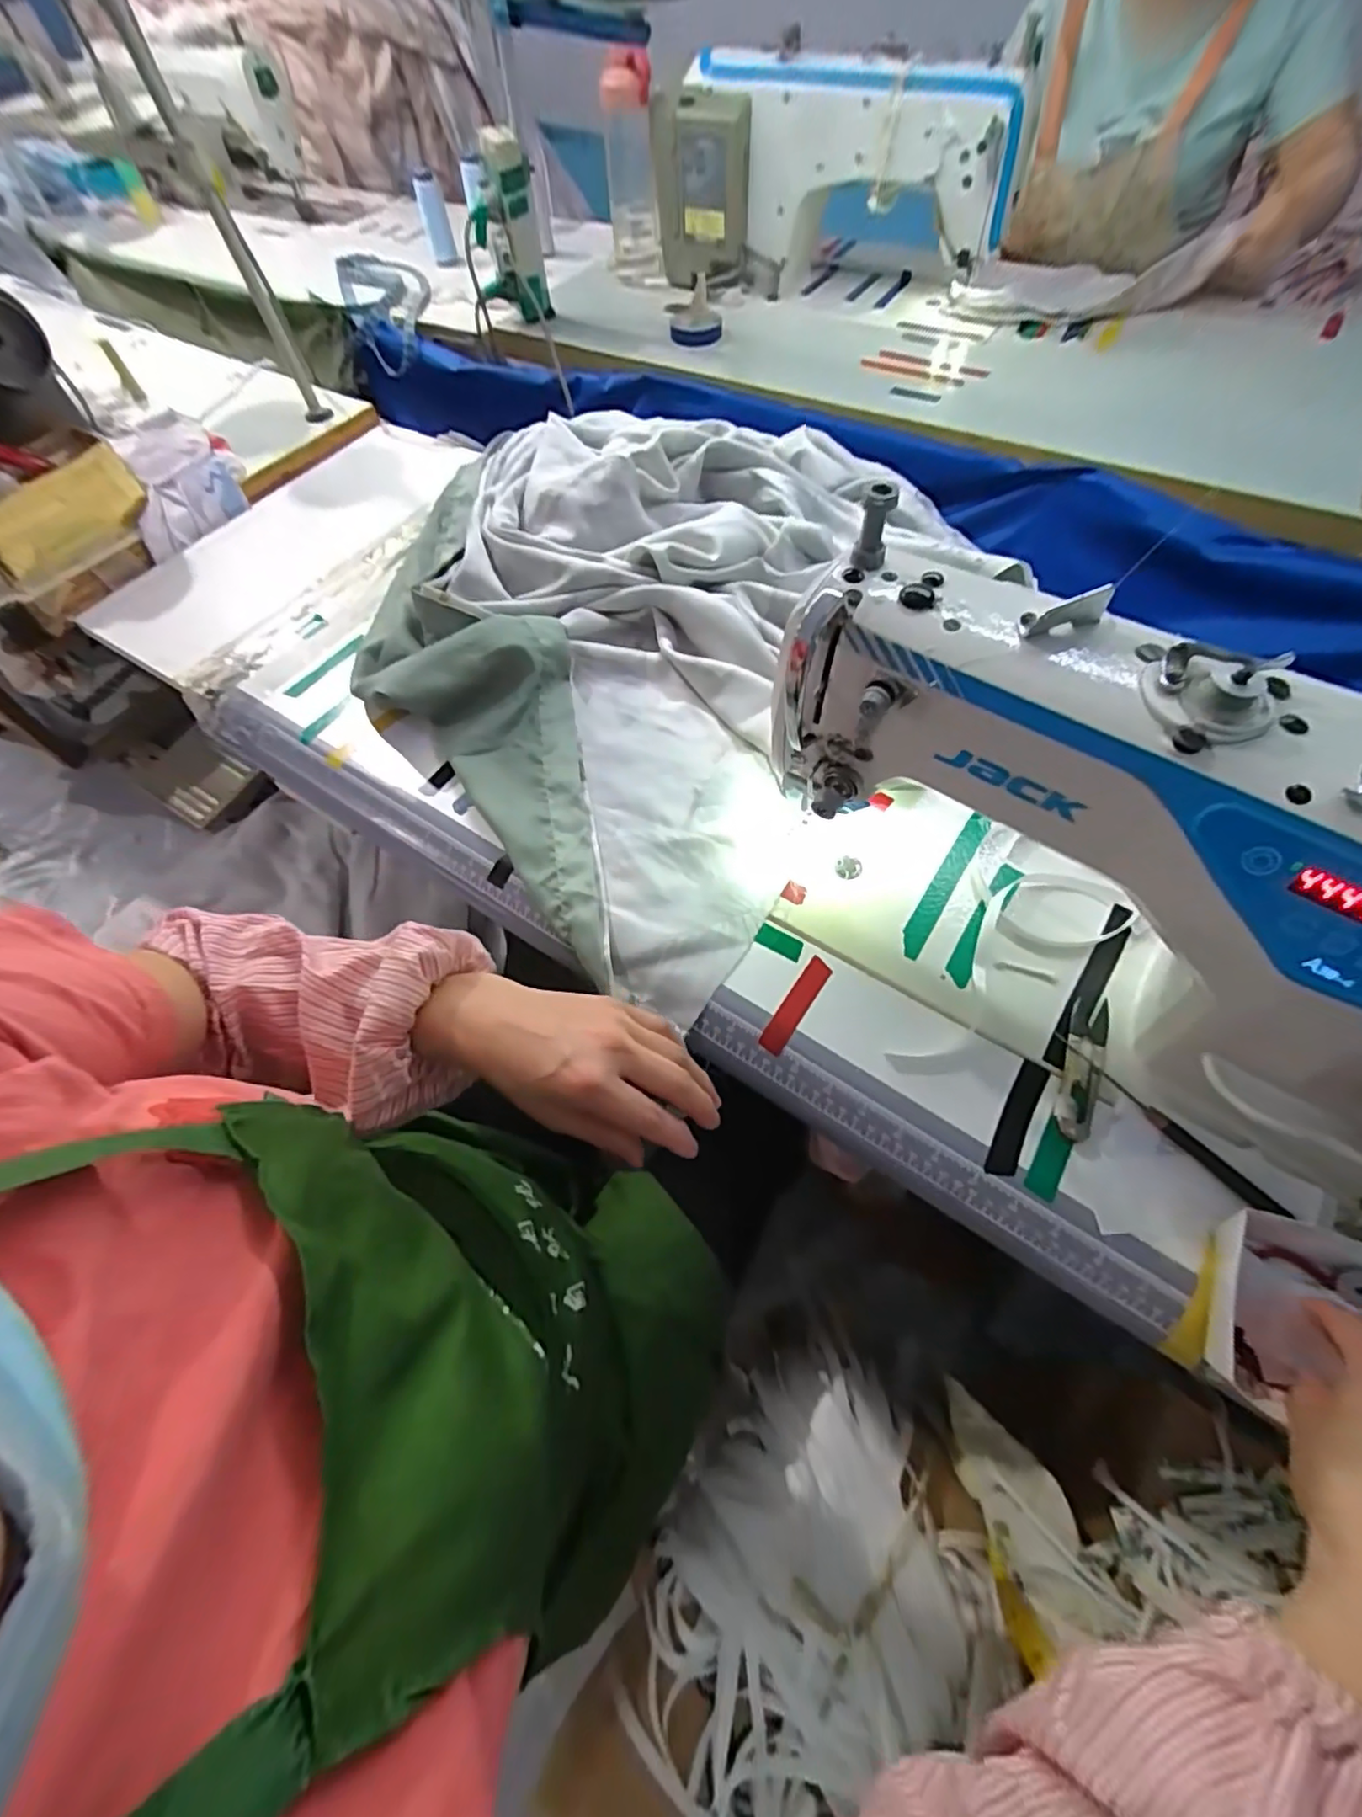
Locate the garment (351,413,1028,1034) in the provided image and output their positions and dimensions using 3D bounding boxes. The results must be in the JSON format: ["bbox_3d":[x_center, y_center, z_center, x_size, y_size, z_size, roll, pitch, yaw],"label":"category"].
[{"bbox_3d":[-0.034,-0.290,0.614,0.538,0.108,0.614,32,67,20],"label":"garment"}]

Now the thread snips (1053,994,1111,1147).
[{"bbox_3d":[0.262,0.102,0.416,0.025,0.008,0.100,22,64,15],"label":"thread snips"}]

